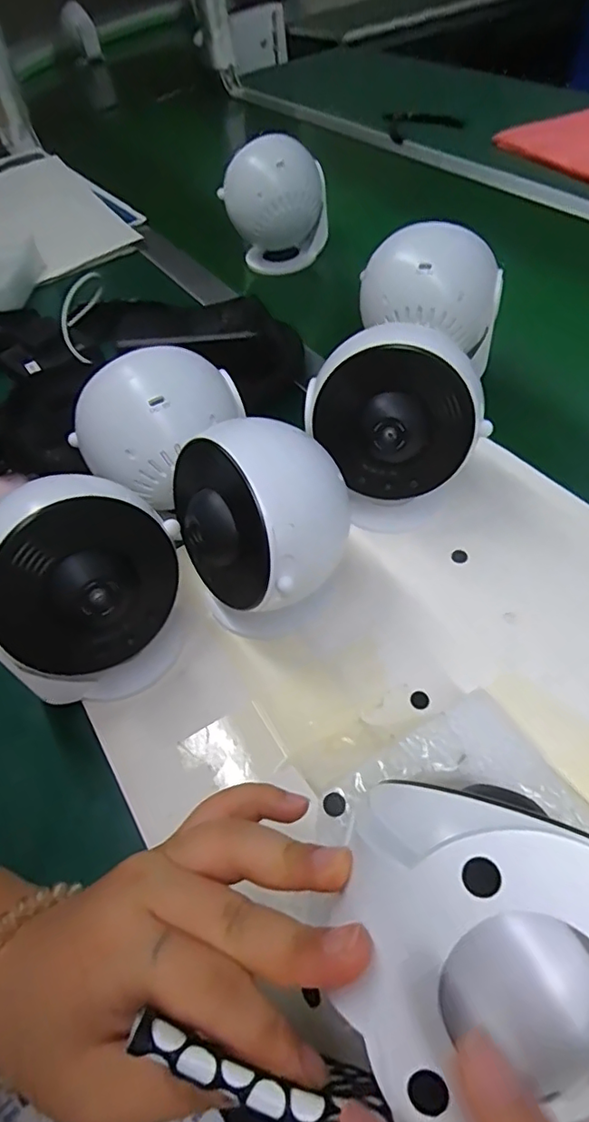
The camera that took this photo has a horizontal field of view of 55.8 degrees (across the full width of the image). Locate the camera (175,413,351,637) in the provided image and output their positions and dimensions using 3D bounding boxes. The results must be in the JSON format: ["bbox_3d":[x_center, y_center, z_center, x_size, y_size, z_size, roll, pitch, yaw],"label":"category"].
[{"bbox_3d":[-0.022,-0.013,0.323,0.097,0.116,0.085,23,58,22],"label":"camera"}]

